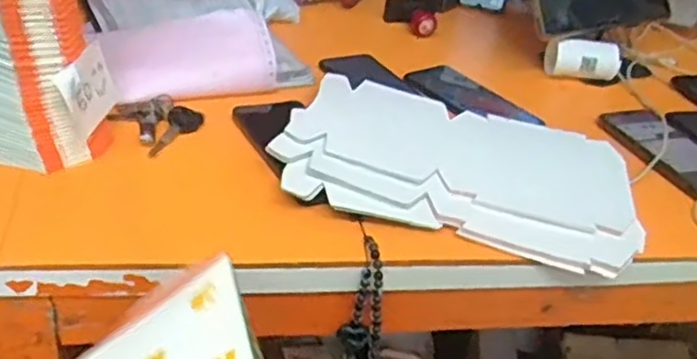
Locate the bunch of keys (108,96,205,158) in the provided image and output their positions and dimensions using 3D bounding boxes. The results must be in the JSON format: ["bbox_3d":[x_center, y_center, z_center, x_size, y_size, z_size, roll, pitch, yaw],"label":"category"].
[{"bbox_3d":[-0.184,-0.060,0.662,0.074,0.017,0.072,26,37,24],"label":"bunch of keys"}]

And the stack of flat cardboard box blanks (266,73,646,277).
[{"bbox_3d":[0.106,-0.017,0.663,0.323,0.019,0.240,17,34,12],"label":"stack of flat cardboard box blanks"}]

